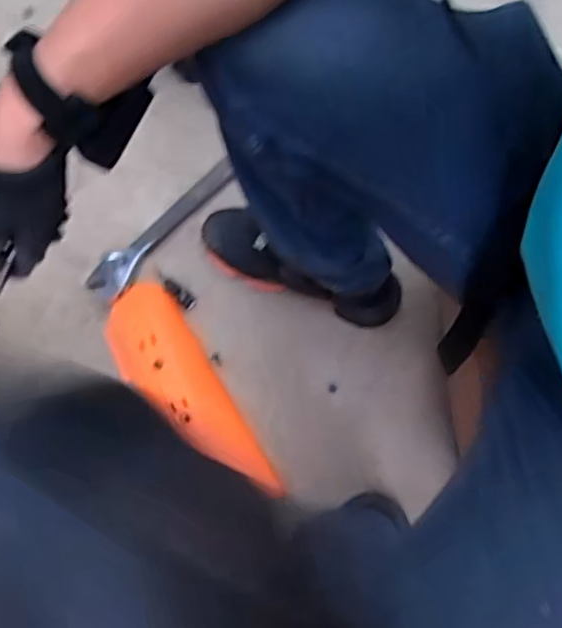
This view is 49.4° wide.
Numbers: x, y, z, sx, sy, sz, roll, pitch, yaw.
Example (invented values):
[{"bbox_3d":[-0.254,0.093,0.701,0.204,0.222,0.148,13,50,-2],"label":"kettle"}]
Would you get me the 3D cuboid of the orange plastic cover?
[{"bbox_3d":[-0.122,0.099,0.762,0.101,0.056,0.326,-31,71,-9],"label":"orange plastic cover"}]

